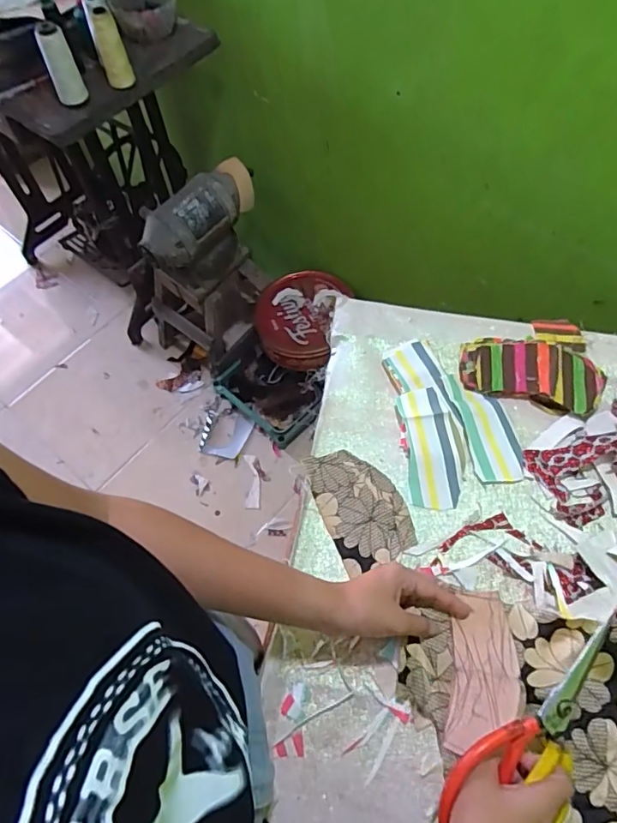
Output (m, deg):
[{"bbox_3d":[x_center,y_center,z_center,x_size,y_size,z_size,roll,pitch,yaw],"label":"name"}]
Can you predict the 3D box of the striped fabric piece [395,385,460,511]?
[{"bbox_3d":[0.131,0.037,0.563,0.054,0.021,0.128,-5,61,1],"label":"striped fabric piece"}]

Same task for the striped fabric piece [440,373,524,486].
[{"bbox_3d":[0.194,0.015,0.575,0.059,0.017,0.130,-14,62,-4],"label":"striped fabric piece"}]

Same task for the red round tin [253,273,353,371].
[{"bbox_3d":[-0.022,-0.231,1.382,0.259,0.080,0.259,-4,68,10],"label":"red round tin"}]

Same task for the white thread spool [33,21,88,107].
[{"bbox_3d":[-0.402,-0.556,0.865,0.050,0.126,0.050,-23,63,-9],"label":"white thread spool"}]

